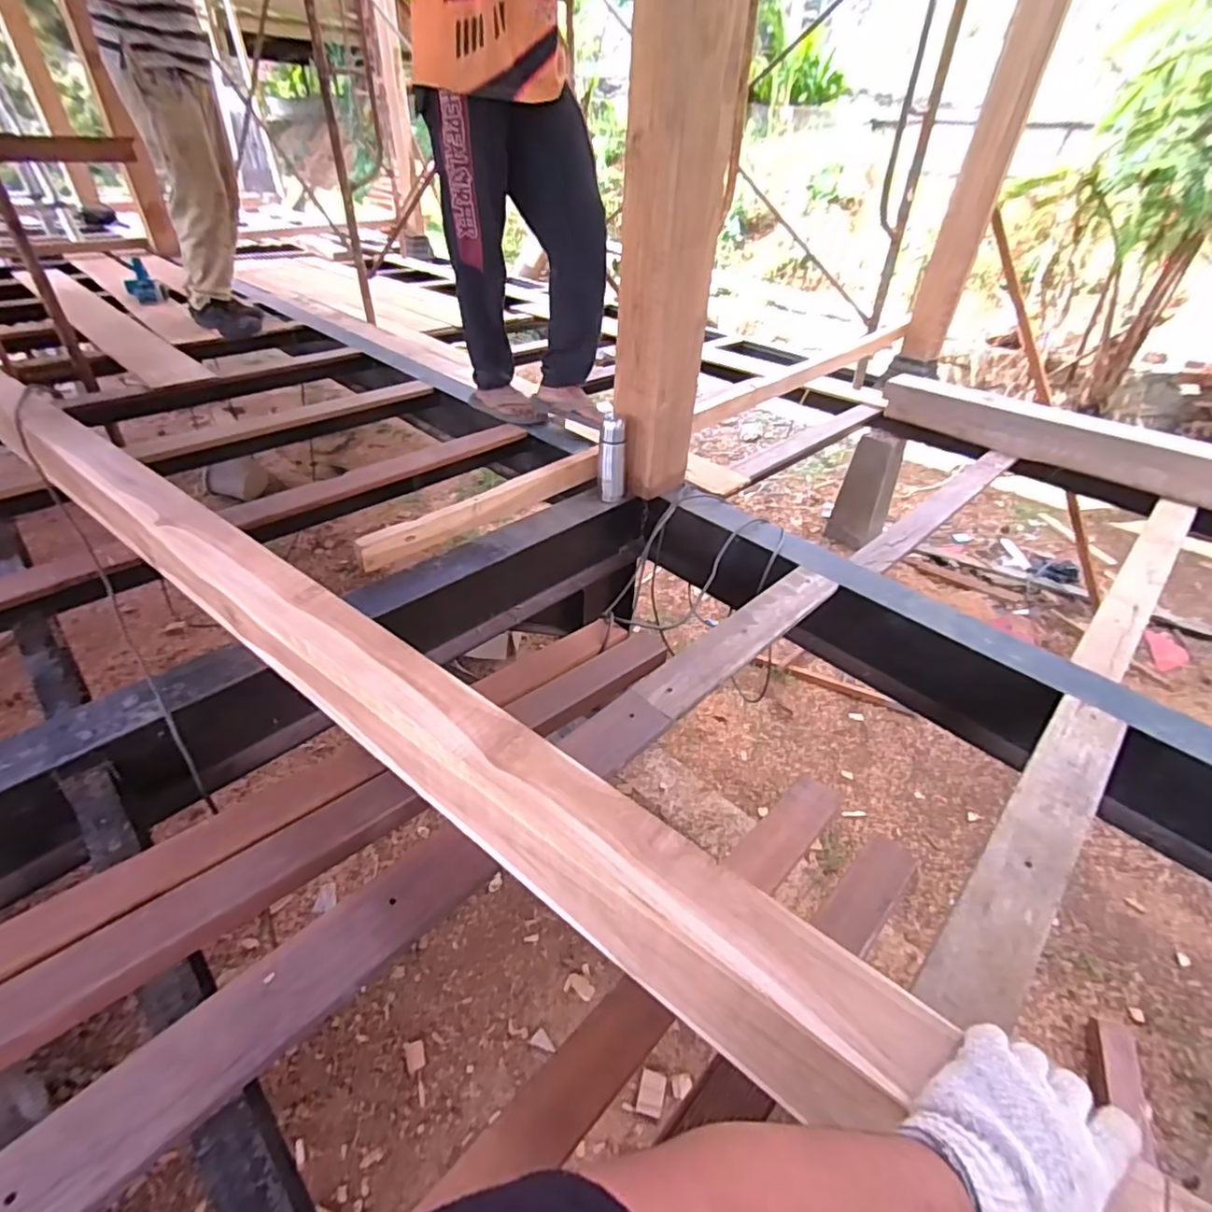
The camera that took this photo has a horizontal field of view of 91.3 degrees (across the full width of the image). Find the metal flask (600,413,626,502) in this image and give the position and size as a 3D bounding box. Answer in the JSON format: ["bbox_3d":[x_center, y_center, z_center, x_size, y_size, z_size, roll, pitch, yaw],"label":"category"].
[{"bbox_3d":[0.013,-0.349,1.422,0.065,0.203,0.060,-4,39,-9],"label":"metal flask"}]

